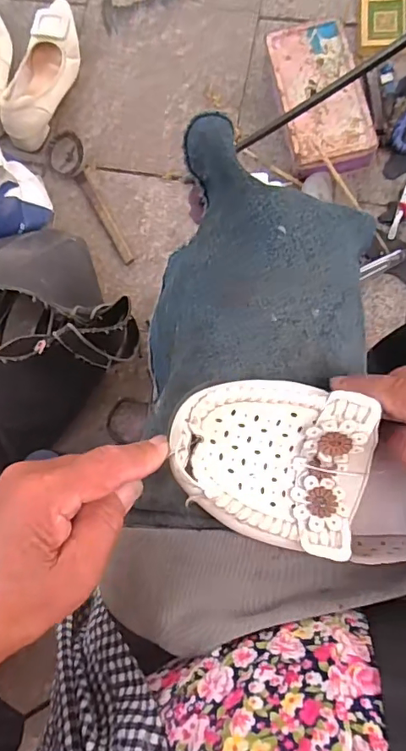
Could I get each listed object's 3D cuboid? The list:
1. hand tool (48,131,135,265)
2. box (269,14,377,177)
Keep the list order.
[{"bbox_3d":[-0.176,-0.280,0.791,0.060,0.036,0.239,-30,80,0],"label":"hand tool"},{"bbox_3d":[0.177,-0.420,0.765,0.120,0.052,0.228,-13,81,3],"label":"box"}]

